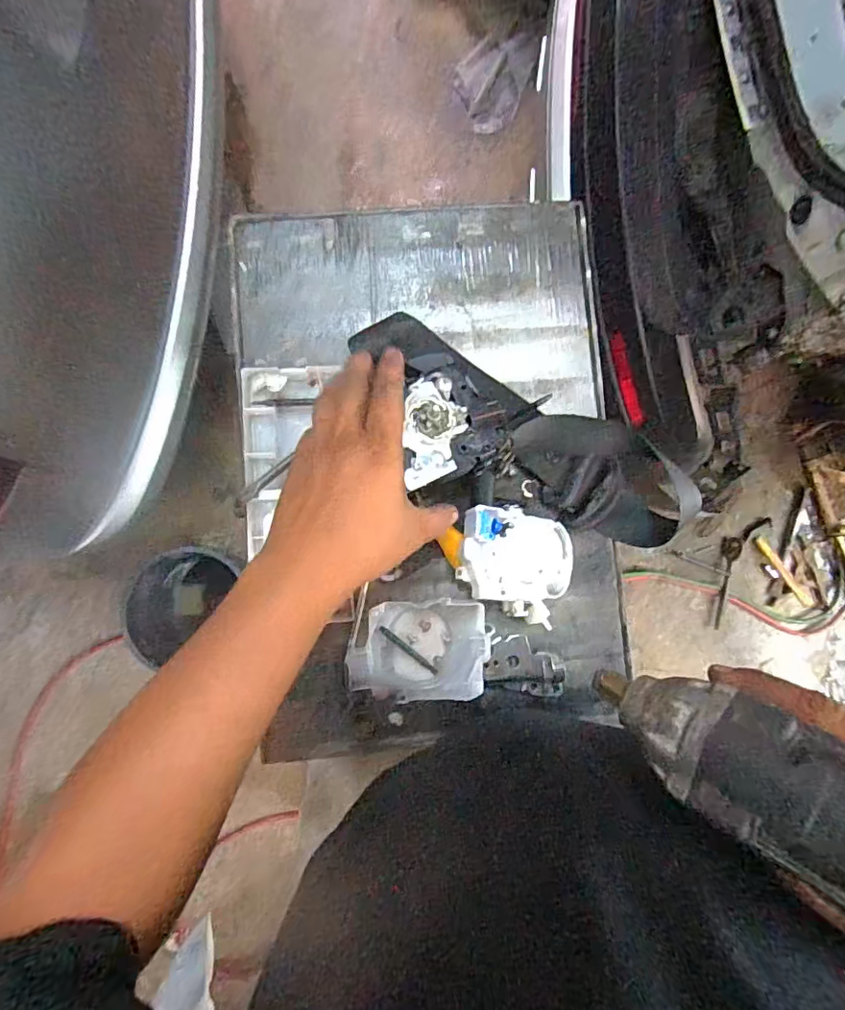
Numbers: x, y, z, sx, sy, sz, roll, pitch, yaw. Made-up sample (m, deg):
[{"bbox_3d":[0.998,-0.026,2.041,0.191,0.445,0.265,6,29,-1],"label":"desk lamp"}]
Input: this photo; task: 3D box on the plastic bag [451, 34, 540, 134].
[{"bbox_3d":[0.192,-1.195,1.513,0.200,0.068,0.269,23,85,-1],"label":"plastic bag"}]

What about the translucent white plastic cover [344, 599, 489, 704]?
[{"bbox_3d":[-0.003,0.123,0.459,0.115,0.029,0.080,4,86,-2],"label":"translucent white plastic cover"}]

